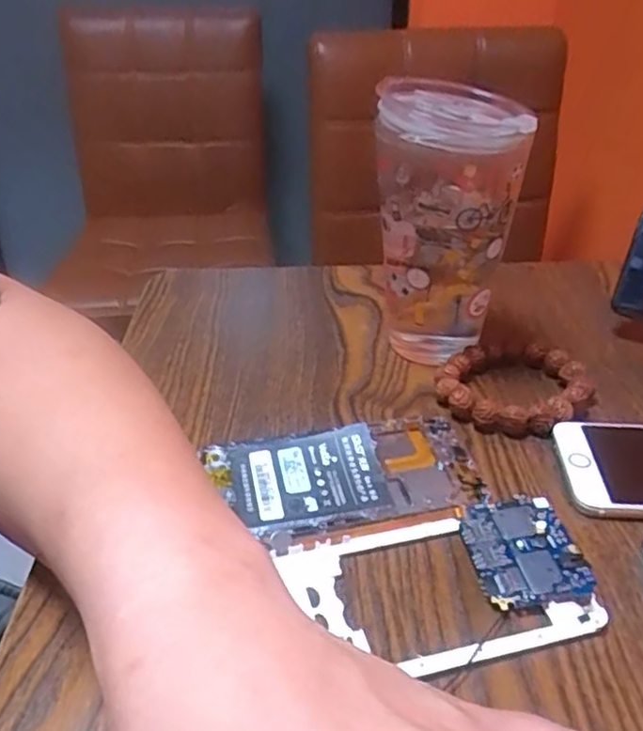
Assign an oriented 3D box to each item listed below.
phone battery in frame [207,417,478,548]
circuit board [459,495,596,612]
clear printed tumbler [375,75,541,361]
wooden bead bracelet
[{"bbox_3d":[0.012,0.056,0.329,0.127,0.010,0.069,-7,34,-9],"label":"phone battery in frame"},{"bbox_3d":[0.087,0.081,0.292,0.045,0.008,0.054,-4,33,-5],"label":"circuit board"},{"bbox_3d":[0.073,-0.079,0.403,0.081,0.155,0.084,3,34,7],"label":"clear printed tumbler"},{"bbox_3d":[0.112,0.011,0.387,0.081,0.016,0.073,-27,41,-34],"label":"wooden bead bracelet"}]

